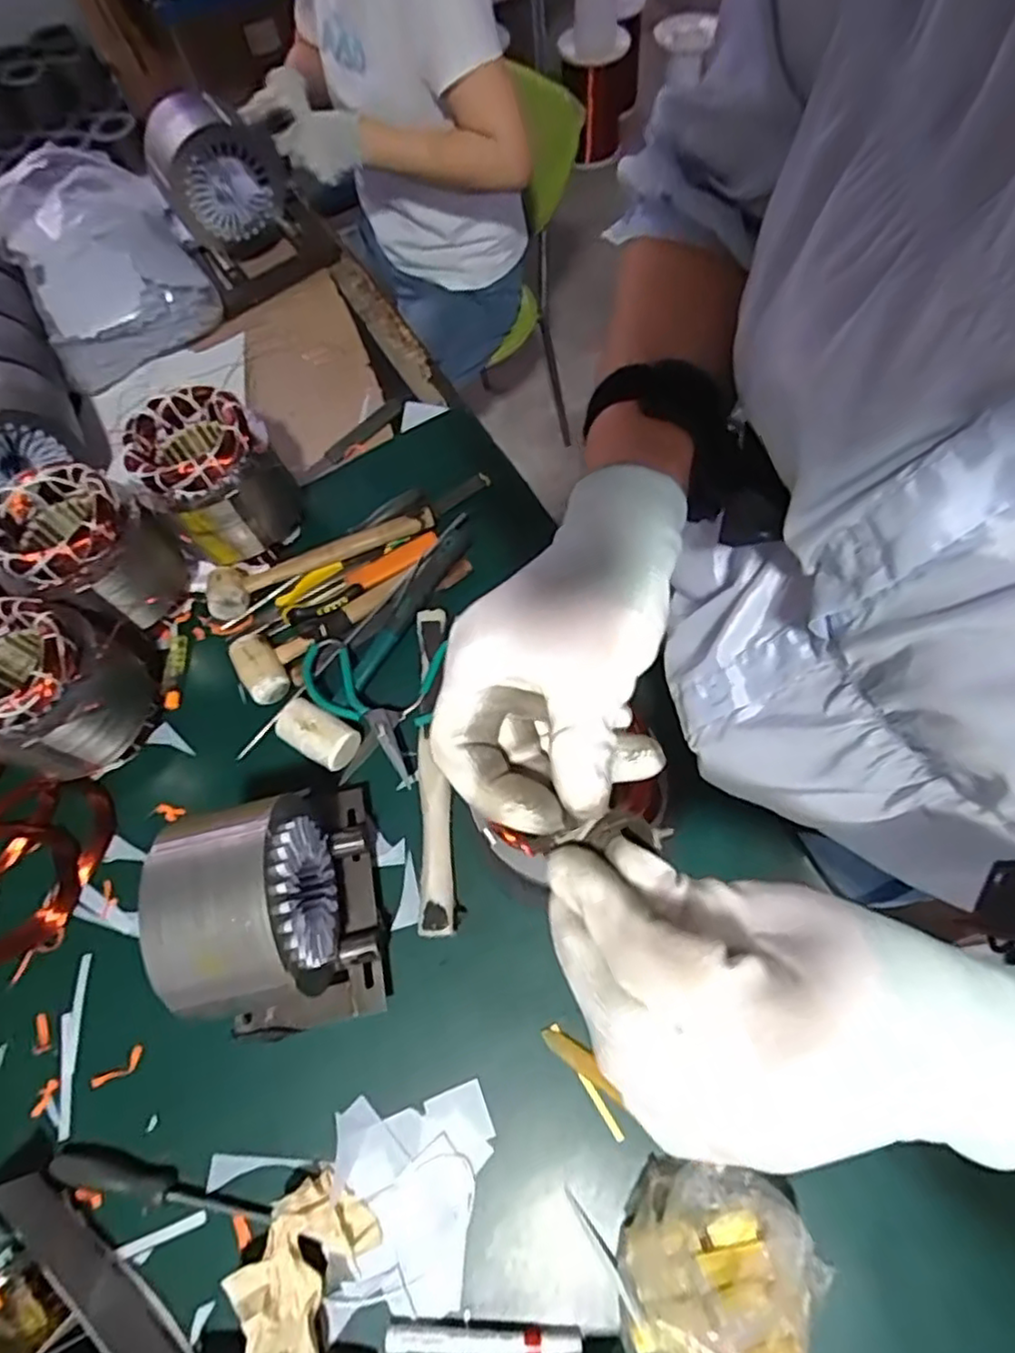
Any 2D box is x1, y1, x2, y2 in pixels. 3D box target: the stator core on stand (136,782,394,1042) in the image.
[{"bbox_3d":[-0.190,0.185,0.558,0.131,0.193,0.197,-14,65,-1],"label":"stator core on stand"}]

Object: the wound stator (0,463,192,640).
[{"bbox_3d":[-0.454,-0.127,0.724,0.135,0.157,0.134,30,70,16],"label":"wound stator"}]

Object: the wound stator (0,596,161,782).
[{"bbox_3d":[-0.452,0.021,0.666,0.152,0.165,0.133,-38,68,-12],"label":"wound stator"}]

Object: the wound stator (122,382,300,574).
[{"bbox_3d":[-0.323,-0.221,0.744,0.141,0.145,0.134,-30,66,-11],"label":"wound stator"}]

